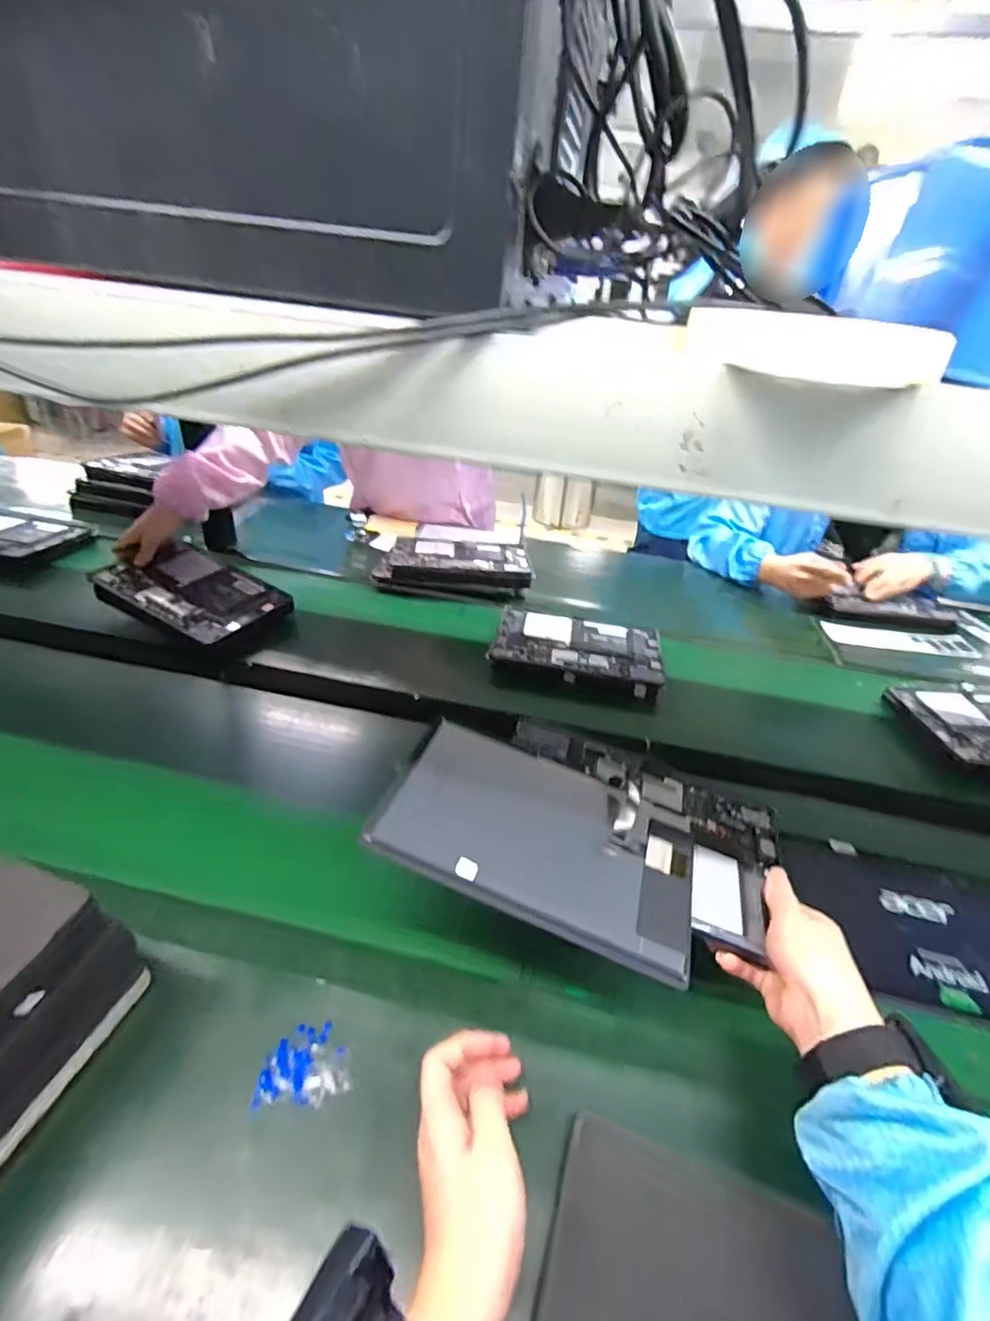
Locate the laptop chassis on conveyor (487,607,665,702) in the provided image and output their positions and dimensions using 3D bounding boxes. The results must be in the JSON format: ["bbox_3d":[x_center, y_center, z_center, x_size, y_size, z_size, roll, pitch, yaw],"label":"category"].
[{"bbox_3d":[0.128,-0.014,0.896,0.252,0.041,0.149,10,33,6],"label":"laptop chassis on conveyor"}]

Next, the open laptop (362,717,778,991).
[{"bbox_3d":[0.080,0.138,0.485,0.311,0.017,0.210,21,34,7],"label":"open laptop"}]

